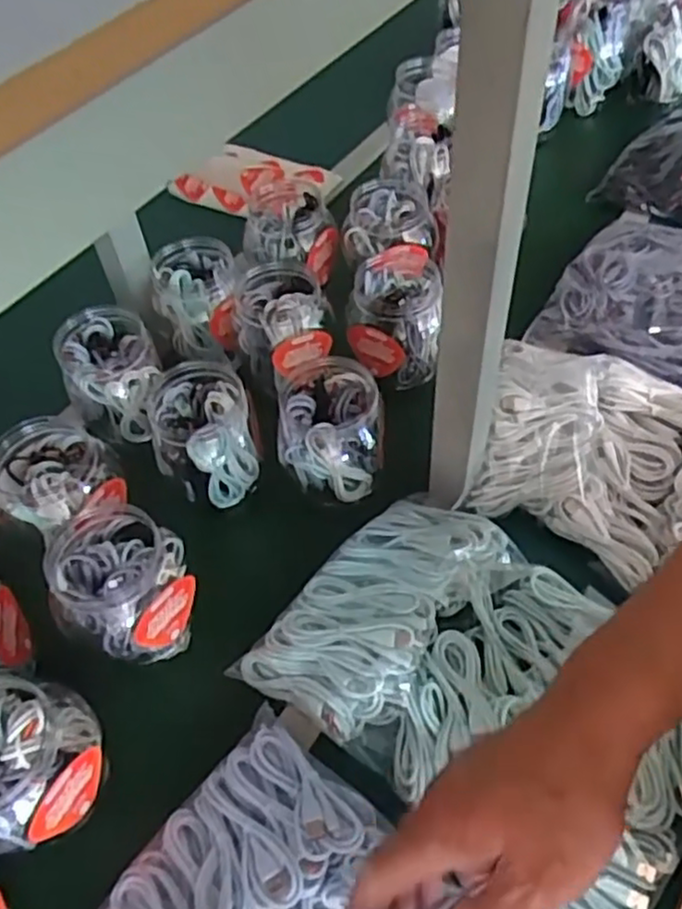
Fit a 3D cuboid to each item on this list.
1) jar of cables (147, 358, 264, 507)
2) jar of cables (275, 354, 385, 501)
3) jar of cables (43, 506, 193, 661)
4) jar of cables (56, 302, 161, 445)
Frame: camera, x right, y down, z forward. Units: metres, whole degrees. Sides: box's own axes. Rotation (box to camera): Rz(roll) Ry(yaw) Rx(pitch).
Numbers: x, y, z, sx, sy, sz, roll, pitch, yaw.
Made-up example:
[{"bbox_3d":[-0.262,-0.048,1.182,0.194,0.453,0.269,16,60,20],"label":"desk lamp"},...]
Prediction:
[{"bbox_3d":[-0.139,-0.020,0.721,0.097,0.118,0.094,-3,53,3],"label":"jar of cables"},{"bbox_3d":[-0.009,-0.020,0.709,0.101,0.117,0.096,-3,53,3],"label":"jar of cables"},{"bbox_3d":[-0.188,0.116,0.623,0.106,0.121,0.101,-3,53,3],"label":"jar of cables"},{"bbox_3d":[-0.248,-0.087,0.772,0.098,0.118,0.087,-29,56,-16],"label":"jar of cables"}]

